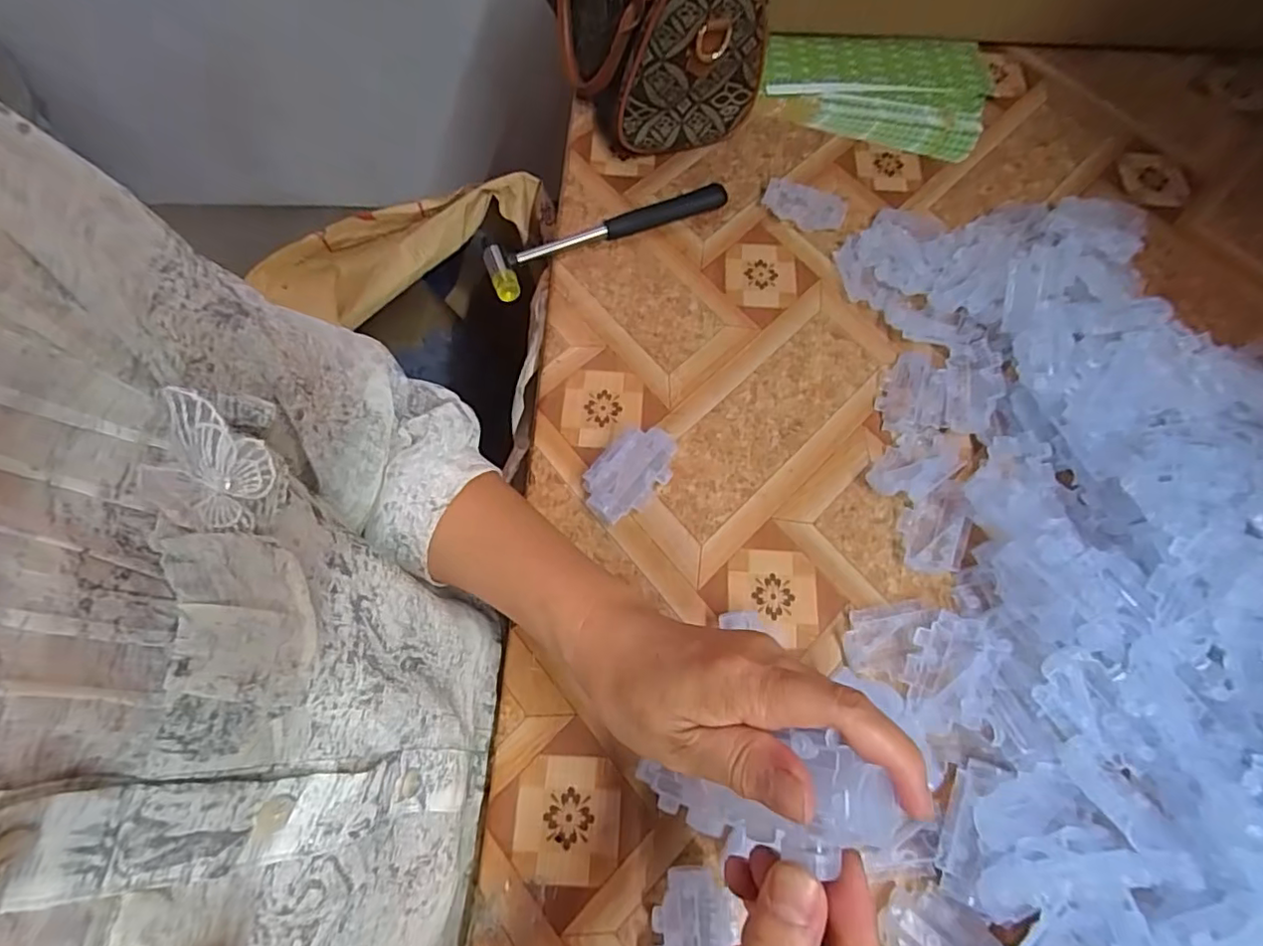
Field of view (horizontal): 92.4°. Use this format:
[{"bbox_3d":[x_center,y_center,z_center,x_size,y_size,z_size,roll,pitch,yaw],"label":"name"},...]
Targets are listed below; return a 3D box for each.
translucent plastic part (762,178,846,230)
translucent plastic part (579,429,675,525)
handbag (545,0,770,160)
[{"bbox_3d":[0.148,-0.229,0.518,0.069,0.007,0.041,22,67,8],"label":"translucent plastic part"},{"bbox_3d":[0.001,0.001,0.406,0.039,0.031,0.068,42,71,16],"label":"translucent plastic part"},{"bbox_3d":[0.008,-0.403,0.509,0.125,0.163,0.220,-26,69,-13],"label":"handbag"}]

